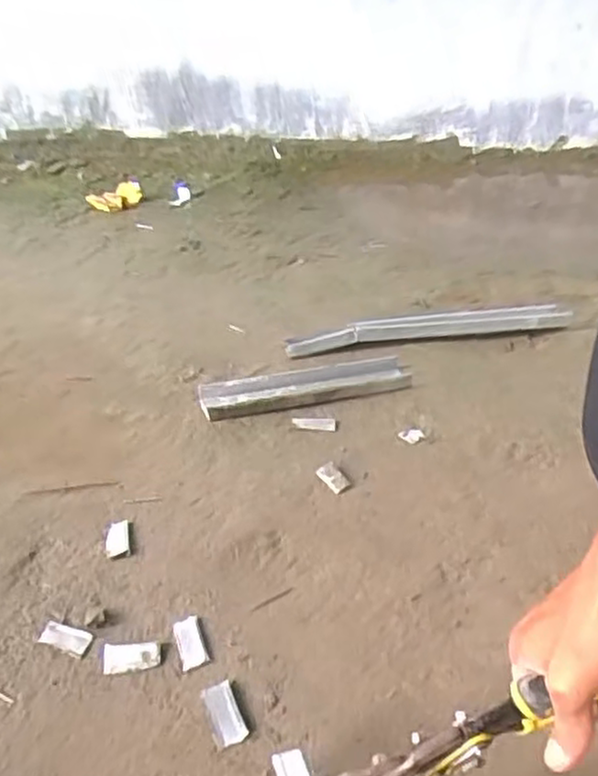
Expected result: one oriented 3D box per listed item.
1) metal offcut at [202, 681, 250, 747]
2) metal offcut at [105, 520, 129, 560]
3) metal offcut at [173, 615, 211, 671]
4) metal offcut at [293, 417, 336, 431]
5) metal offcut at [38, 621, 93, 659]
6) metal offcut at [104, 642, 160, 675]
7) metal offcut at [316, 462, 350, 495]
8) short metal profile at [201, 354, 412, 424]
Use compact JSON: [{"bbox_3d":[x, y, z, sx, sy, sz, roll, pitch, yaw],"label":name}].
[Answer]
[{"bbox_3d":[-0.054,0.230,0.506,0.022,0.009,0.045,-13,35,-21],"label":"metal offcut"},{"bbox_3d":[-0.163,0.135,0.637,0.021,0.009,0.044,-5,33,-10],"label":"metal offcut"},{"bbox_3d":[-0.084,0.196,0.552,0.021,0.009,0.041,-11,35,-18],"label":"metal offcut"},{"bbox_3d":[0.017,0.039,0.796,0.047,0.004,0.023,1,33,0],"label":"metal offcut"},{"bbox_3d":[-0.184,0.197,0.559,0.042,0.005,0.017,13,35,18],"label":"metal offcut"},{"bbox_3d":[-0.127,0.205,0.543,0.043,0.006,0.022,-2,33,-5],"label":"metal offcut"},{"bbox_3d":[0.034,0.090,0.711,0.022,0.008,0.041,-17,37,-26],"label":"metal offcut"},{"bbox_3d":[0.007,-0.002,0.846,0.247,0.019,0.065,-8,34,-14],"label":"short metal profile"}]

